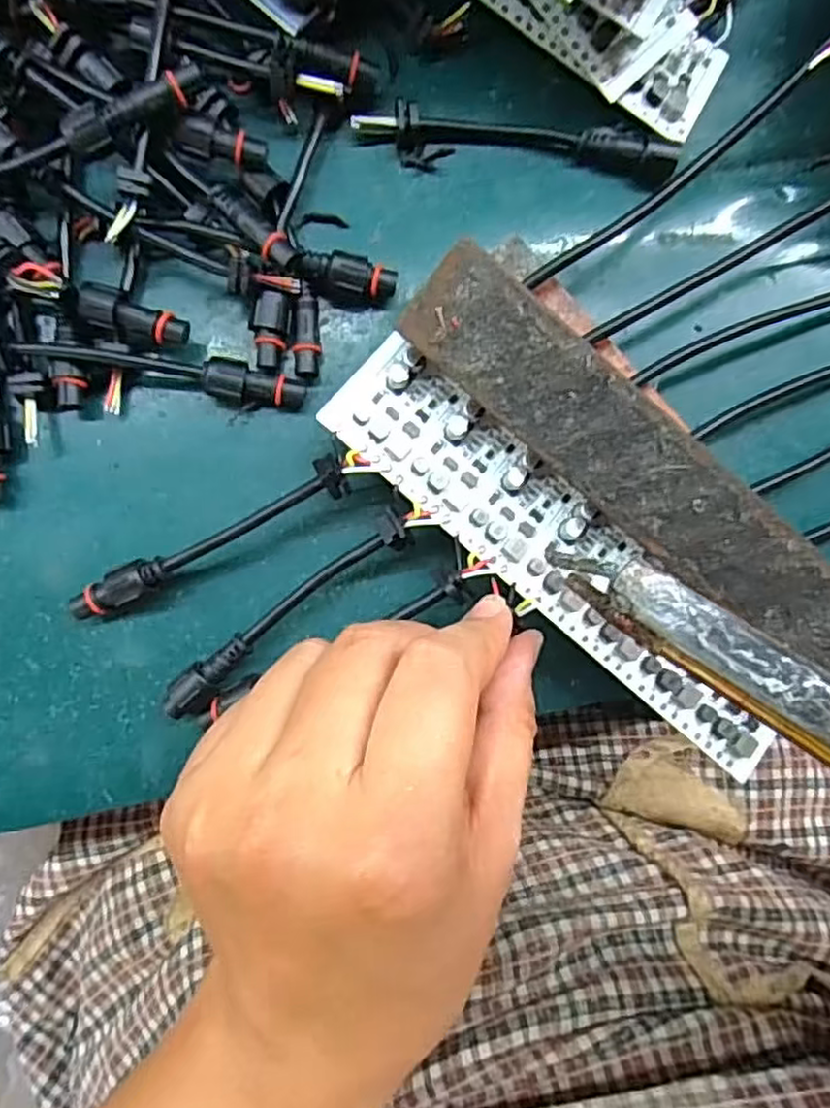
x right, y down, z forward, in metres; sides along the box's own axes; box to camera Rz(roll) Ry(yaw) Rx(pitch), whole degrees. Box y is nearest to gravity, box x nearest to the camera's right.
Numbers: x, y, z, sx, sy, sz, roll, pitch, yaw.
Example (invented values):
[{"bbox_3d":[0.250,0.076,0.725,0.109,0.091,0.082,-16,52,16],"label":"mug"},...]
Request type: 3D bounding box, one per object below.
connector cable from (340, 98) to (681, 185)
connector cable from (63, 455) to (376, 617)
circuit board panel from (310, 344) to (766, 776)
[{"bbox_3d":[0.034,-0.138,0.232,0.106,0.013,0.015,3,91,-4],"label":"connector cable"},{"bbox_3d":[-0.061,-0.006,0.217,0.101,0.026,0.011,-26,93,-3],"label":"connector cable"},{"bbox_3d":[0.045,0.003,0.216,0.036,0.006,0.170,-45,92,-2],"label":"circuit board panel"}]

